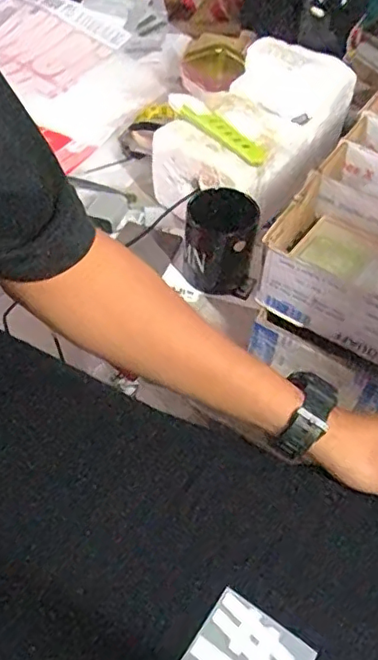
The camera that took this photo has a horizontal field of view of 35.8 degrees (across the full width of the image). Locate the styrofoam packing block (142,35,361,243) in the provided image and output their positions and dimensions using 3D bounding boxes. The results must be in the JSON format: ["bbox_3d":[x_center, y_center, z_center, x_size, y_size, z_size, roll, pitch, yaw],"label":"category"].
[{"bbox_3d":[0.080,-0.253,0.755,0.157,0.130,0.239,35,58,21],"label":"styrofoam packing block"}]

